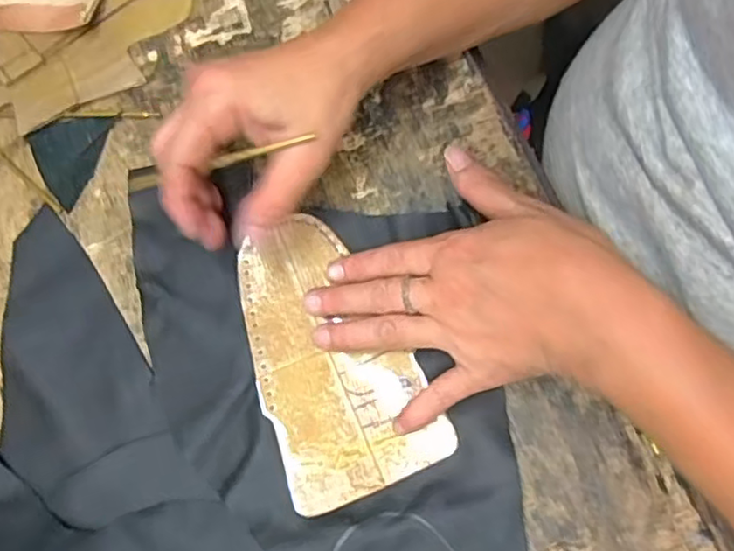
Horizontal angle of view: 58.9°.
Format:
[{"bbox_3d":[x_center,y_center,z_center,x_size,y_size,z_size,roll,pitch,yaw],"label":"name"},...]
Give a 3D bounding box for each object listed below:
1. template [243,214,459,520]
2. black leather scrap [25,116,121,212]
[{"bbox_3d":[-0.020,0.039,0.338,0.080,0.006,0.144,-22,75,-4],"label":"template"},{"bbox_3d":[-0.179,-0.072,0.384,0.046,0.004,0.057,18,84,8],"label":"black leather scrap"}]

